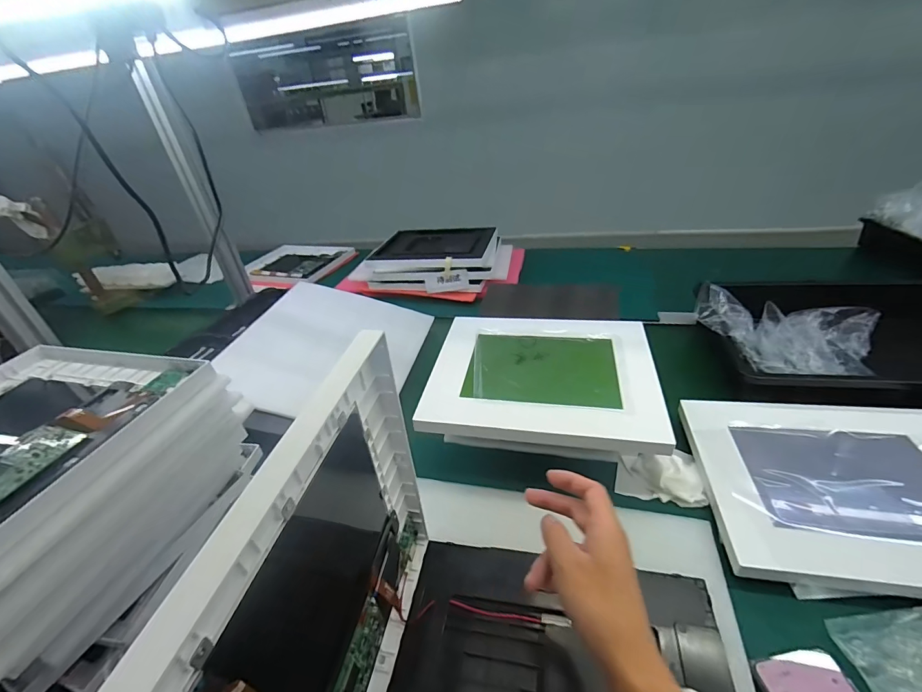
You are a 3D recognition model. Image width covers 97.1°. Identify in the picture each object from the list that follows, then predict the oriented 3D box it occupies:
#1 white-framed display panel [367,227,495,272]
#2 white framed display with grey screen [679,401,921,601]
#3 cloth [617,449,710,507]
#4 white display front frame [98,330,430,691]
[{"bbox_3d":[-0.065,-0.263,1.068,0.314,0.033,0.252,0,34,10],"label":"white-framed display panel"},{"bbox_3d":[0.447,0.160,0.477,0.298,0.029,0.255,0,34,11],"label":"white framed display with grey screen"},{"bbox_3d":[0.257,0.158,0.528,0.100,0.030,0.081,4,35,17],"label":"cloth"},{"bbox_3d":[-0.082,0.177,0.307,0.024,0.302,0.259,3,35,14],"label":"white display front frame"}]

